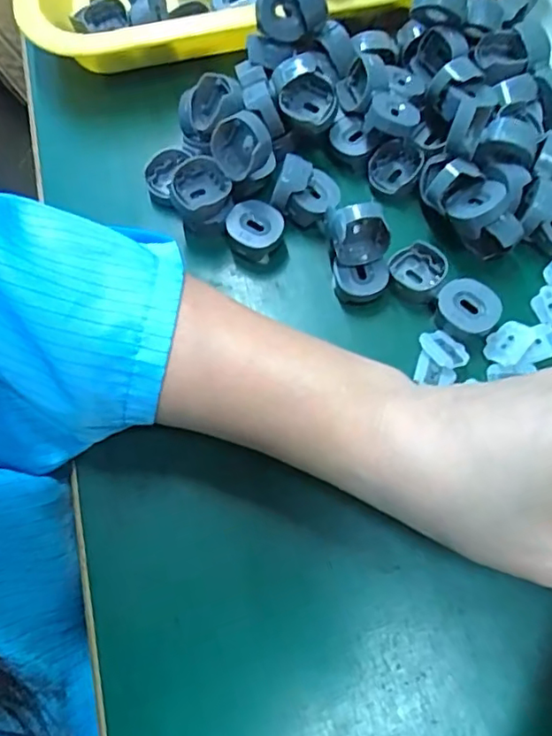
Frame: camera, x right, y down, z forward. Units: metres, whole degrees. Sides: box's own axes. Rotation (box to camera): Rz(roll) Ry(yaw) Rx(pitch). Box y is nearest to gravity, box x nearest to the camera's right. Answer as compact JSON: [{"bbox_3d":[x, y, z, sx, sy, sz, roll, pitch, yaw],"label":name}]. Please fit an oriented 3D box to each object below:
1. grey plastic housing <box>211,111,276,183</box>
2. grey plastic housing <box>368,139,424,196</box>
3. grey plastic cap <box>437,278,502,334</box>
[{"bbox_3d":[-0.016,-0.103,0.267,0.027,0.023,0.020,-12,68,-2],"label":"grey plastic housing"},{"bbox_3d":[0.062,-0.103,0.297,0.026,0.016,0.024,3,68,4],"label":"grey plastic housing"},{"bbox_3d":[0.089,-0.028,0.265,0.027,0.010,0.024,33,73,15],"label":"grey plastic cap"}]

